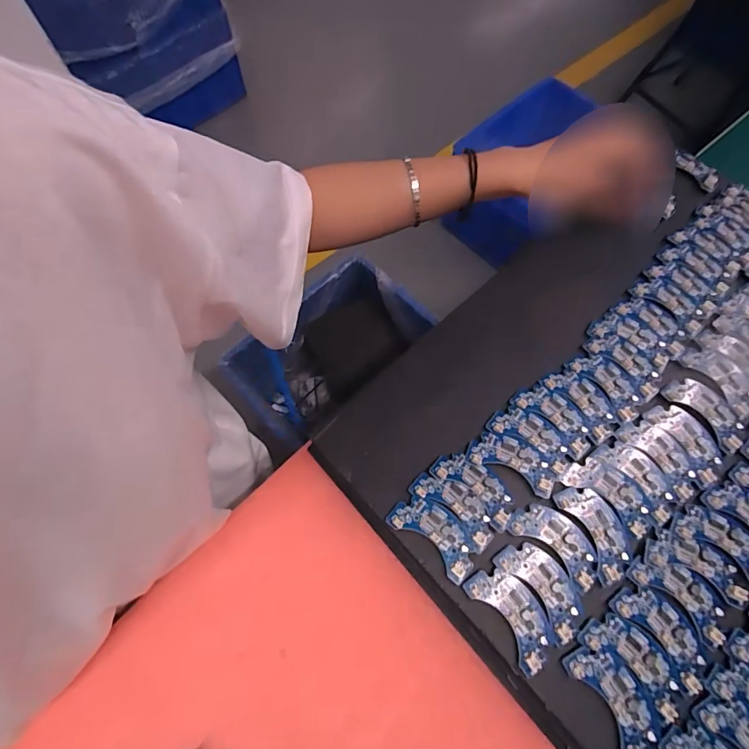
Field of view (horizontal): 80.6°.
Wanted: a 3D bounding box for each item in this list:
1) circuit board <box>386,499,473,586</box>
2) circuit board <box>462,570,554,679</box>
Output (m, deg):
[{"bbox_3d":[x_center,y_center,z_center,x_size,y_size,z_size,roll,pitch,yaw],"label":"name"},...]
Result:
[{"bbox_3d":[0.043,0.112,0.311,0.065,0.005,0.033,40,74,16],"label":"circuit board"},{"bbox_3d":[0.091,0.156,0.291,0.035,0.007,0.063,-35,71,-12],"label":"circuit board"}]

